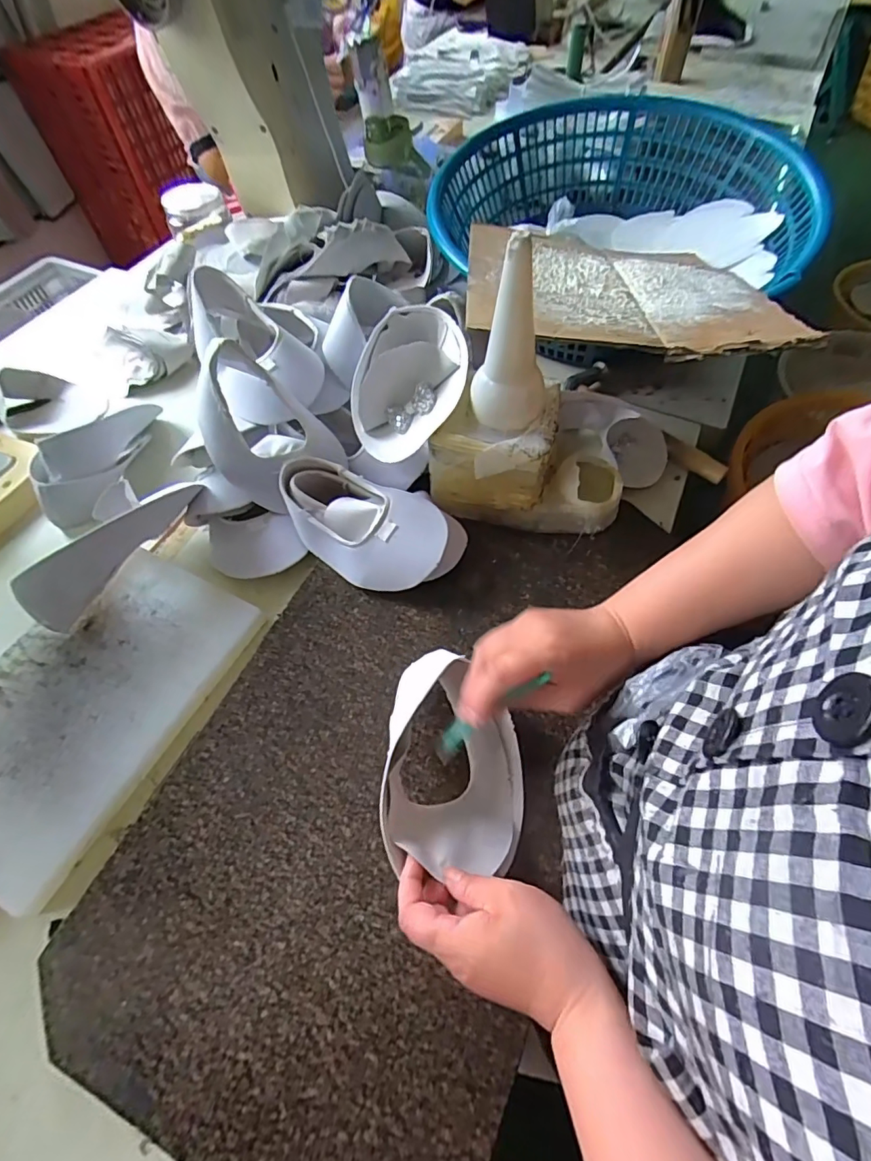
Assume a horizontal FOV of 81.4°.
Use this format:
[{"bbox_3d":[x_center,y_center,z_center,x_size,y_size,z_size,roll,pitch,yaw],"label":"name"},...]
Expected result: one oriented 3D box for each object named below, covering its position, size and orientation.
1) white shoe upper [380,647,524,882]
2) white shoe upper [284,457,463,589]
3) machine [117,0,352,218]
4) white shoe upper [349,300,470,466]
[{"bbox_3d":[0.016,0.140,0.410,0.109,0.071,0.161,0,61,1],"label":"white shoe upper"},{"bbox_3d":[-0.068,-0.056,0.536,0.197,0.066,0.116,15,62,9],"label":"white shoe upper"},{"bbox_3d":[-0.206,-0.951,0.867,0.241,0.376,0.570,20,62,14],"label":"machine"},{"bbox_3d":[-0.030,-0.206,0.527,0.118,0.075,0.153,-4,59,0],"label":"white shoe upper"}]

